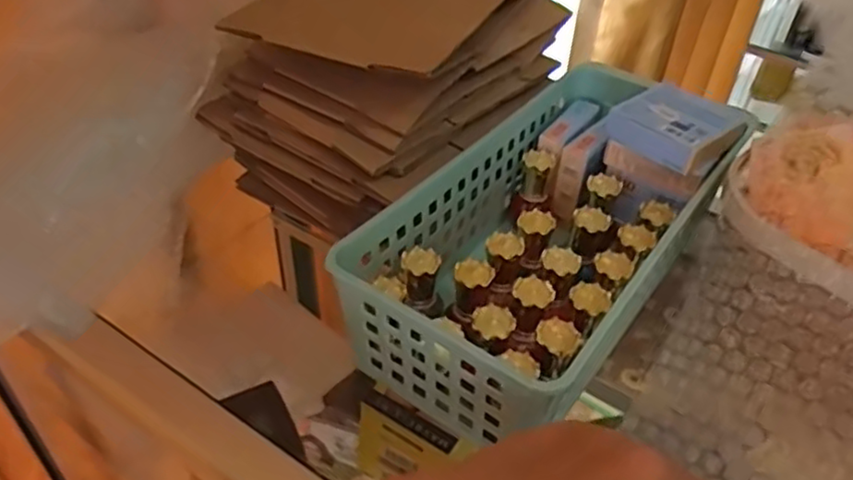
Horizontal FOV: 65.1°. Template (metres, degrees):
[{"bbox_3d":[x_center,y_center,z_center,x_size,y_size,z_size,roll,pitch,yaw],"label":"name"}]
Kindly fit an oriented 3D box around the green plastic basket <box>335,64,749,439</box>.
[{"bbox_3d":[0.081,-0.015,0.405,0.132,0.081,0.271,28,46,27],"label":"green plastic basket"}]

